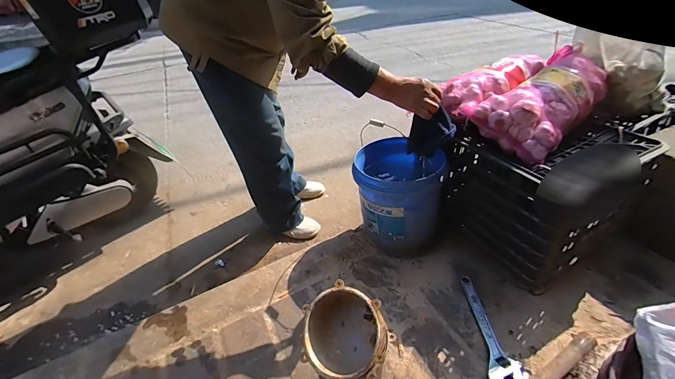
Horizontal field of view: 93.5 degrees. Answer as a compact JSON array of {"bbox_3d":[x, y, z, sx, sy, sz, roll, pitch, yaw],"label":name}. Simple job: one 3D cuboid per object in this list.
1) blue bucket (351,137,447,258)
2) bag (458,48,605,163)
[{"bbox_3d":[0.180,0.017,0.981,0.238,0.284,0.258,-4,35,3],"label":"blue bucket"},{"bbox_3d":[0.574,-0.252,0.876,0.462,0.135,0.201,-29,43,-29],"label":"bag"}]

